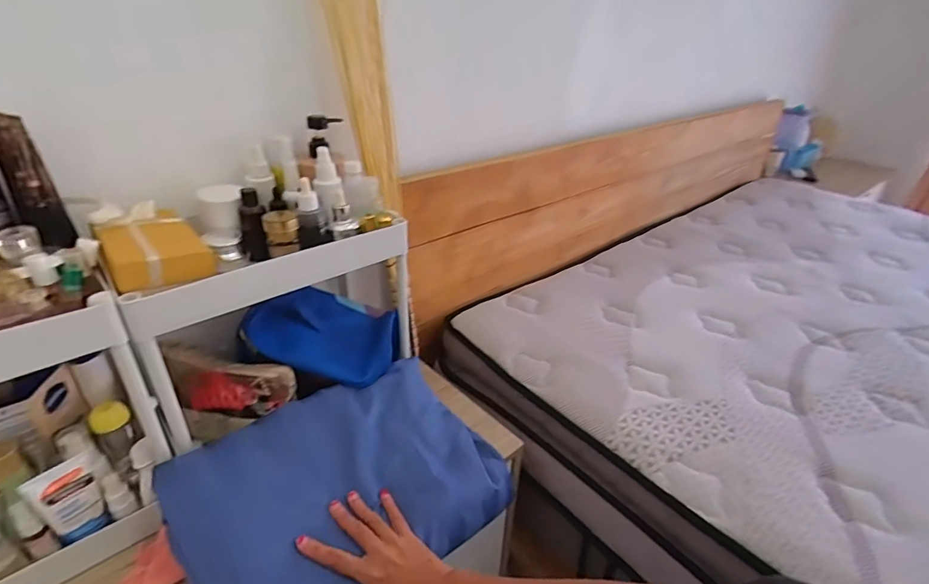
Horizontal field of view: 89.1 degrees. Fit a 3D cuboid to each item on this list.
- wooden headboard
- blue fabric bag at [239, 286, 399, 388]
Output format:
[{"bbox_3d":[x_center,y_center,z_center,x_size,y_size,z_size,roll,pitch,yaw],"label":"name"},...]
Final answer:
[{"bbox_3d":[0.536,-0.316,1.406,1.694,0.350,0.104,-23,39,-36],"label":"wooden headboard"},{"bbox_3d":[-0.208,0.053,0.715,0.212,0.077,0.168,6,30,7],"label":"blue fabric bag"}]

